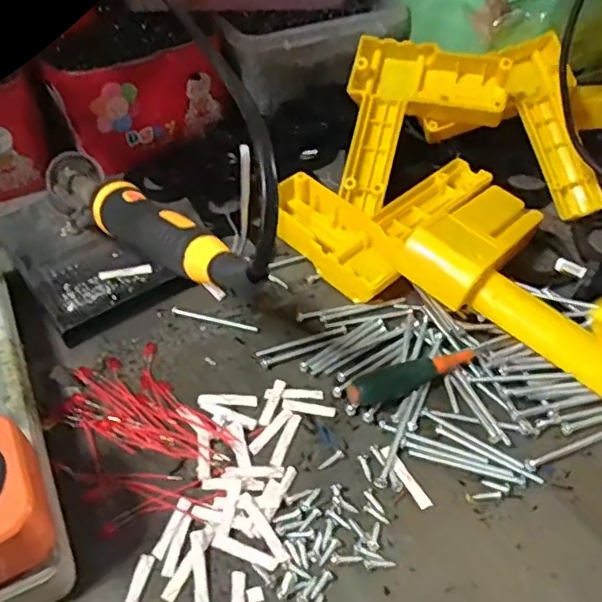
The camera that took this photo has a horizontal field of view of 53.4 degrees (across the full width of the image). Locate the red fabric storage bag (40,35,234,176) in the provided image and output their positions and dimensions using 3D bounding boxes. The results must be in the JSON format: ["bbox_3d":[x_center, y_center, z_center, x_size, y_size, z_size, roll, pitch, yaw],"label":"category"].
[{"bbox_3d":[-0.123,-0.157,0.486,0.129,0.086,0.032,-28,52,-26],"label":"red fabric storage bag"}]

